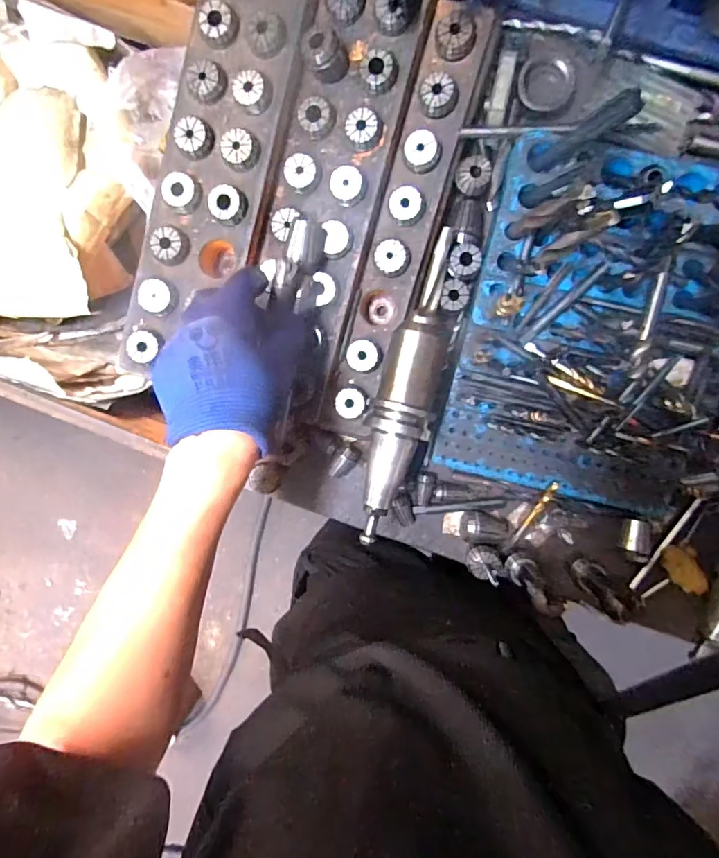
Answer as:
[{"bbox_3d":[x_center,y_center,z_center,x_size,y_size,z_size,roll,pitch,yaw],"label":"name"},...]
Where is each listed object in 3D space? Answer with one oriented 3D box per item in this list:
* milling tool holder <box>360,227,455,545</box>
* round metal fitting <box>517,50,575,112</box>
[{"bbox_3d":[0.043,-0.038,0.446,0.055,0.051,0.268,10,98,2],"label":"milling tool holder"},{"bbox_3d":[0.167,-0.313,0.439,0.053,0.009,0.056,-11,97,5],"label":"round metal fitting"}]

